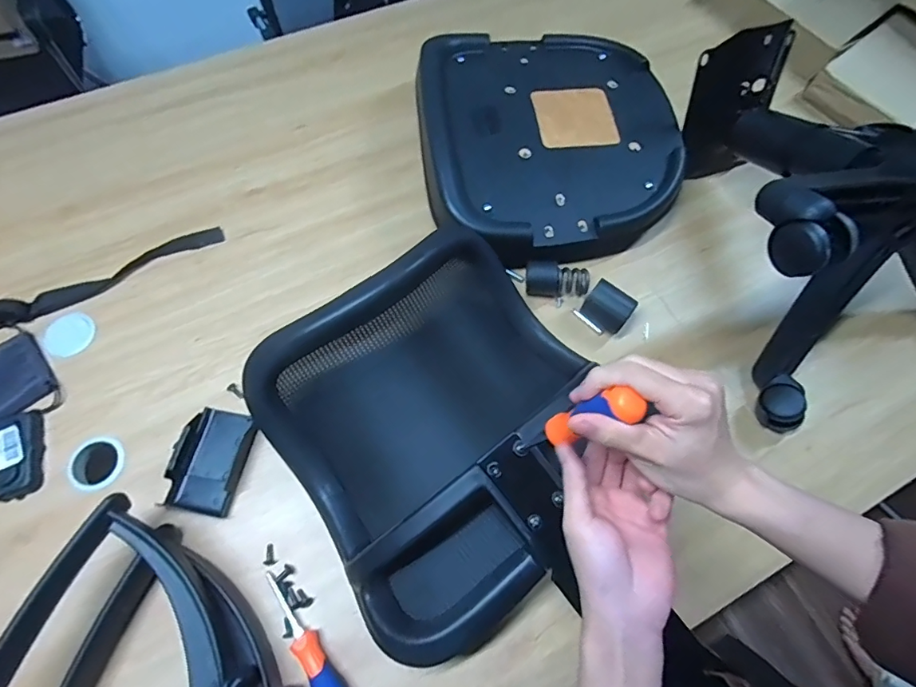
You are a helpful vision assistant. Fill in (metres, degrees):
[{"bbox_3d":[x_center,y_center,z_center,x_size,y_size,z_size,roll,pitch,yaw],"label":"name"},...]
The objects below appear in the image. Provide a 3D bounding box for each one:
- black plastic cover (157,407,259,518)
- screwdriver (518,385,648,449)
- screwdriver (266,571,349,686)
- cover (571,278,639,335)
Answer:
[{"bbox_3d":[-0.307,0.144,0.591,0.085,0.031,0.125,10,65,4],"label":"black plastic cover"},{"bbox_3d":[0.089,0.072,0.399,0.027,0.190,0.025,21,66,-5],"label":"screwdriver"},{"bbox_3d":[-0.162,0.332,0.511,0.028,0.026,0.181,-35,70,-16],"label":"screwdriver"},{"bbox_3d":[0.211,-0.051,0.678,0.070,0.052,0.049,37,70,15],"label":"cover"}]

